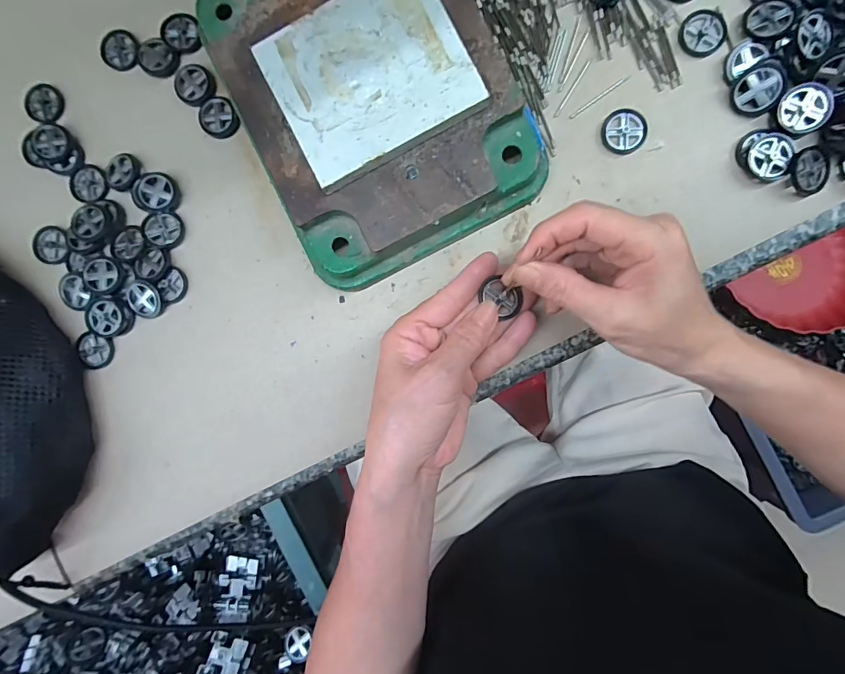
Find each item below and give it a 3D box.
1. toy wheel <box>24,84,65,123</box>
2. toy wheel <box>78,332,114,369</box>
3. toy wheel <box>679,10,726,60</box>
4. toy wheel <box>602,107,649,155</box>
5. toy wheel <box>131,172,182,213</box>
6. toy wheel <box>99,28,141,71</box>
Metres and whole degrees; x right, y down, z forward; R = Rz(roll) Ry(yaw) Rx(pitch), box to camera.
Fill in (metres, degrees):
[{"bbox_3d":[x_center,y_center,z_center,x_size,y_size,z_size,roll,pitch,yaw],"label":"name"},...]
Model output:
[{"bbox_3d":[-0.276,-0.170,0.314,0.024,0.004,0.027,3,89,-13],"label":"toy wheel"},{"bbox_3d":[-0.236,0.010,0.310,0.024,0.004,0.025,0,91,6],"label":"toy wheel"},{"bbox_3d":[0.178,-0.193,0.273,0.028,0.004,0.028,-23,88,6],"label":"toy wheel"},{"bbox_3d":[0.131,-0.133,0.279,0.027,0.004,0.028,0,91,6],"label":"toy wheel"},{"bbox_3d":[-0.187,-0.101,0.302,0.031,0.009,0.028,21,93,5],"label":"toy wheel"},{"bbox_3d":[-0.217,-0.206,0.310,0.031,0.005,0.027,31,94,5],"label":"toy wheel"}]

